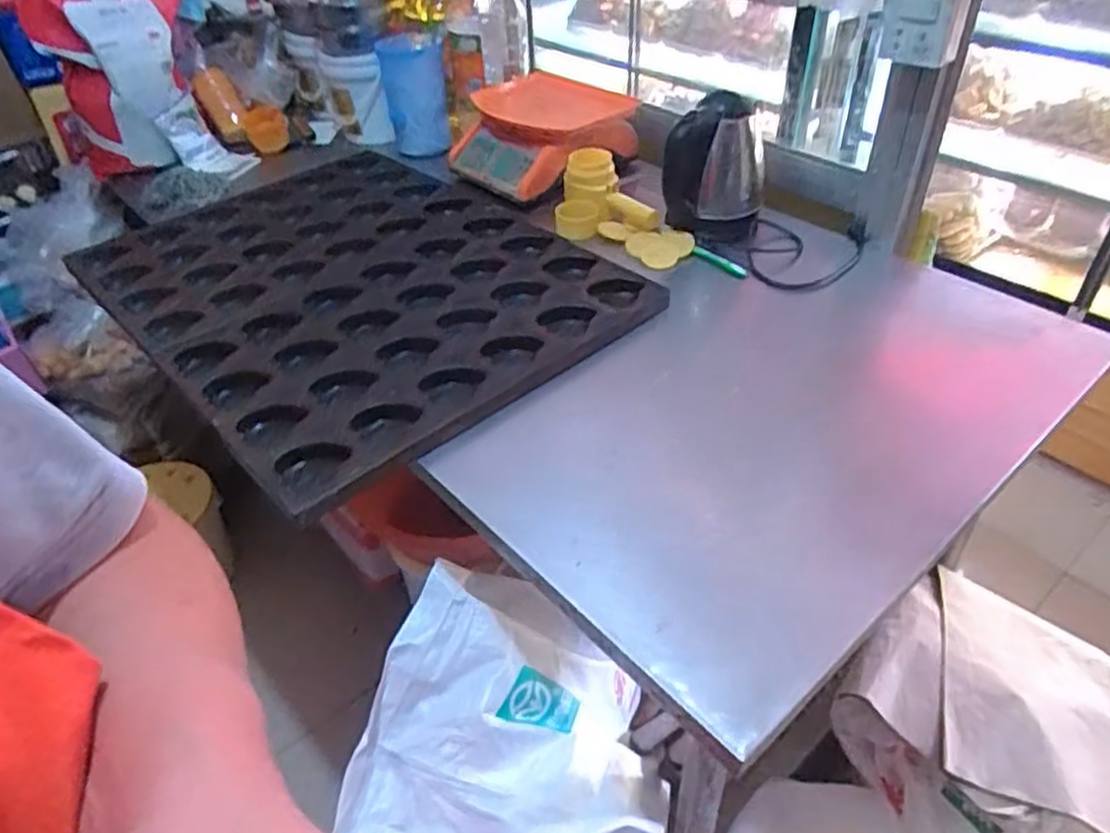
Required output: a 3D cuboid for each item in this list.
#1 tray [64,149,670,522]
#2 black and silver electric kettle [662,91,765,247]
[{"bbox_3d":[-0.328,-0.221,1.150,0.588,0.033,0.814,-33,49,-29],"label":"tray"},{"bbox_3d":[0.252,-0.399,1.169,0.159,0.190,0.164,5,42,10],"label":"black and silver electric kettle"}]

